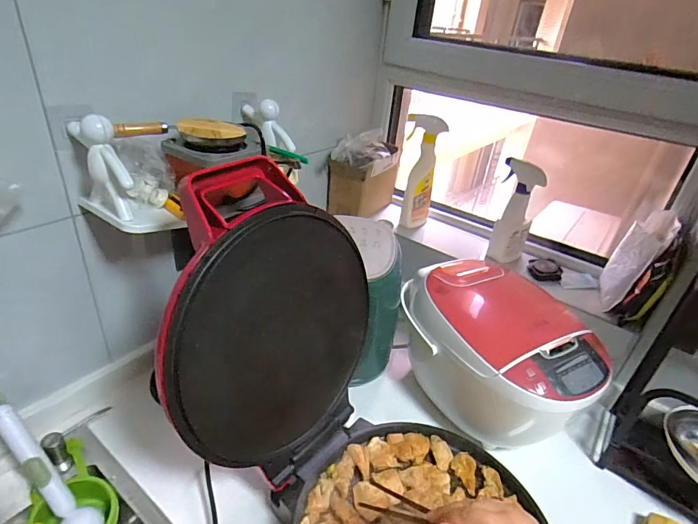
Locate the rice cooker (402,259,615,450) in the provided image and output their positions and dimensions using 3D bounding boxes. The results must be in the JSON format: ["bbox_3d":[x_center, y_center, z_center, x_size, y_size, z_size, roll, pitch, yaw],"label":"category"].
[{"bbox_3d":[0.259,0.159,0.776,0.259,0.207,0.359,-17,38,-33],"label":"rice cooker"}]

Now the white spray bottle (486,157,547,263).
[{"bbox_3d":[0.358,-0.106,0.912,0.088,0.213,0.047,20,33,20],"label":"white spray bottle"}]

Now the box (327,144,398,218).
[{"bbox_3d":[0.042,-0.212,1.091,0.123,0.144,0.202,23,35,24],"label":"box"}]

